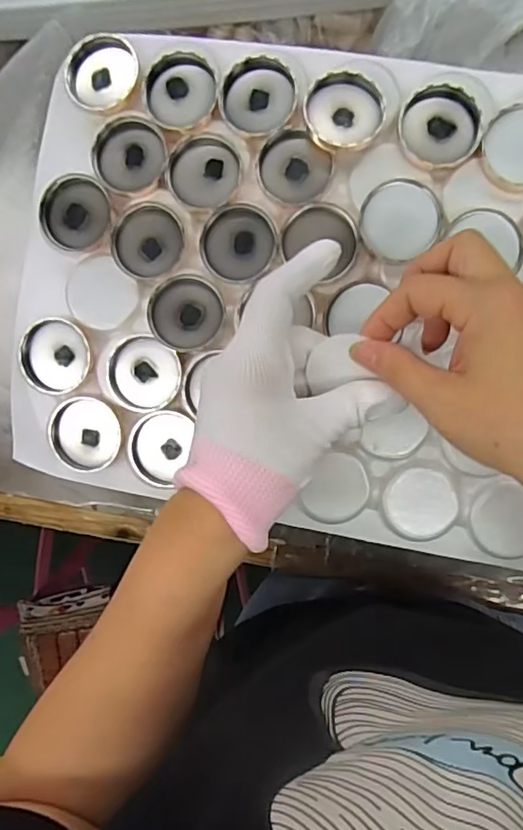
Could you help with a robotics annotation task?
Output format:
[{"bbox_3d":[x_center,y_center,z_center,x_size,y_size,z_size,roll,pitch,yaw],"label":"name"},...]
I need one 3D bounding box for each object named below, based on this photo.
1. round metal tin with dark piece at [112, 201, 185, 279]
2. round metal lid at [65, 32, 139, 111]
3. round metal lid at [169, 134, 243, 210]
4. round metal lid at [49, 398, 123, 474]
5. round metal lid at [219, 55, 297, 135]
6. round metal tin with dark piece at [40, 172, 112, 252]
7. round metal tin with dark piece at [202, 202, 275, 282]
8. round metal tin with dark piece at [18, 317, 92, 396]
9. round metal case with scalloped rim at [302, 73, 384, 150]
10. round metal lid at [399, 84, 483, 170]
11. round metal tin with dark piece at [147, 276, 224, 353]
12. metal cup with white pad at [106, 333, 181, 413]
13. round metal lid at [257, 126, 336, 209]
[{"bbox_3d":[-0.072,-0.111,0.367,0.044,0.008,0.044,0,94,6],"label":"round metal tin with dark piece"},{"bbox_3d":[-0.101,-0.219,0.373,0.046,0.017,0.044,0,94,6],"label":"round metal lid"},{"bbox_3d":[-0.035,-0.153,0.358,0.044,0.010,0.043,0,94,6],"label":"round metal lid"},{"bbox_3d":[-0.118,0.013,0.383,0.050,0.007,0.047,6,95,6],"label":"round metal lid"},{"bbox_3d":[-0.002,-0.196,0.353,0.044,0.014,0.040,0,94,6],"label":"round metal lid"},{"bbox_3d":[-0.120,-0.131,0.371,0.046,0.012,0.046,0,94,6],"label":"round metal tin with dark piece"},{"bbox_3d":[-0.014,-0.106,0.358,0.047,0.008,0.045,0,94,6],"label":"round metal tin with dark piece"},{"bbox_3d":[-0.136,-0.038,0.379,0.048,0.009,0.049,0,94,6],"label":"round metal tin with dark piece"},{"bbox_3d":[0.050,-0.181,0.345,0.046,0.014,0.043,0,94,6],"label":"round metal case with scalloped rim"},{"bbox_3d":[0.106,-0.171,0.341,0.047,0.011,0.042,38,97,3],"label":"round metal lid"},{"bbox_3d":[-0.047,-0.065,0.363,0.045,0.012,0.046,0,94,6],"label":"round metal tin with dark piece"},{"bbox_3d":[-0.076,-0.026,0.371,0.048,0.007,0.047,0,94,6],"label":"metal cup with white pad"},{"bbox_3d":[0.020,-0.151,0.354,0.046,0.014,0.041,41,97,2],"label":"round metal lid"}]

